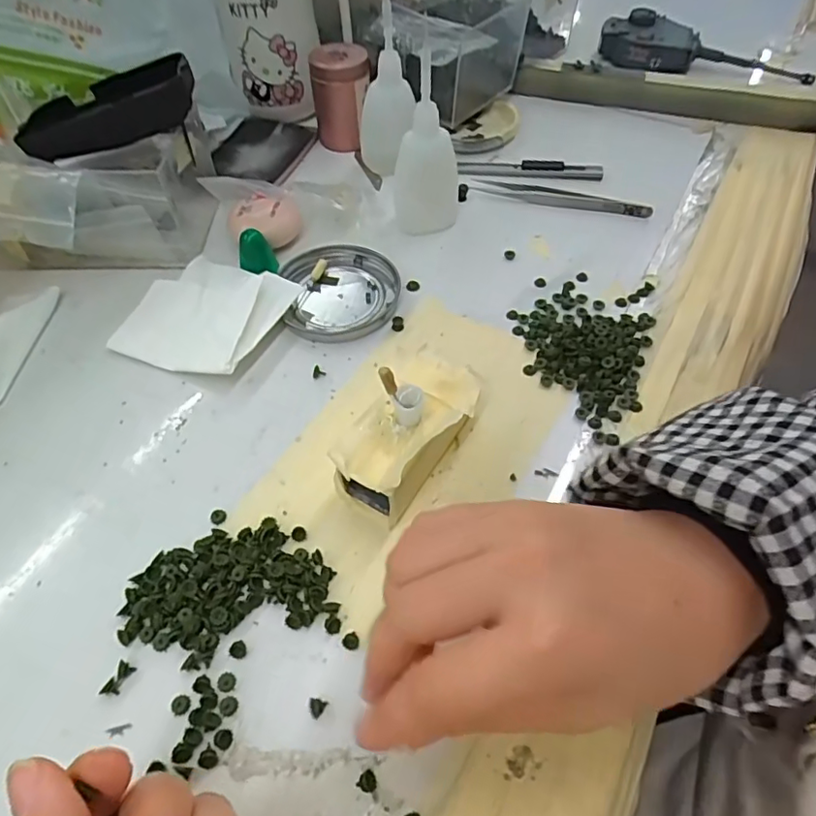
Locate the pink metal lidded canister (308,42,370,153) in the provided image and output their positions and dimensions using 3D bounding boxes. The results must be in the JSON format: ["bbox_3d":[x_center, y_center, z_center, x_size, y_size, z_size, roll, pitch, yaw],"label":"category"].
[{"bbox_3d":[-0.052,-0.242,0.444,0.044,0.063,0.039,-6,55,-4],"label":"pink metal lidded canister"}]

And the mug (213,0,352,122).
[{"bbox_3d":[-0.098,-0.308,0.446,0.099,0.134,0.072,-10,55,-7],"label":"mug"}]

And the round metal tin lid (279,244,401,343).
[{"bbox_3d":[-0.042,-0.074,0.358,0.072,0.008,0.078,0,54,0],"label":"round metal tin lid"}]

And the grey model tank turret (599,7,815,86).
[{"bbox_3d":[0.271,-0.328,0.516,0.185,0.032,0.053,10,55,8],"label":"grey model tank turret"}]

